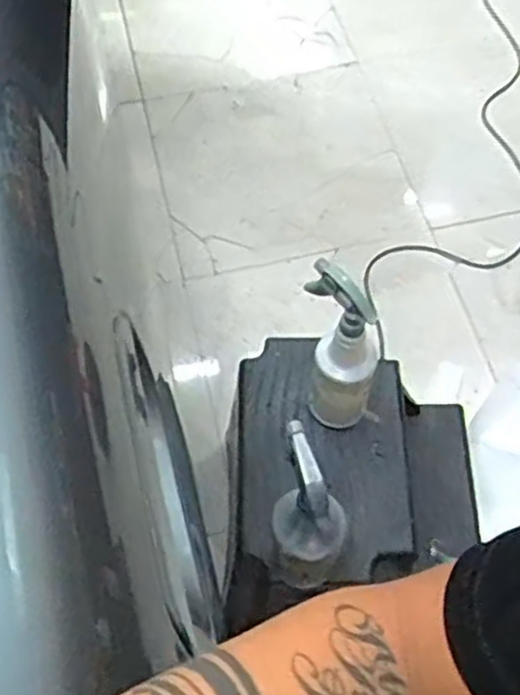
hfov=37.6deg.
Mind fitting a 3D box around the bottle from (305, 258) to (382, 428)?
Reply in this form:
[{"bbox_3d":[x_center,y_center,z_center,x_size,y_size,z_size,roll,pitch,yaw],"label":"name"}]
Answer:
[{"bbox_3d":[0.110,0.015,1.050,0.104,0.331,0.073,11,60,7],"label":"bottle"}]

